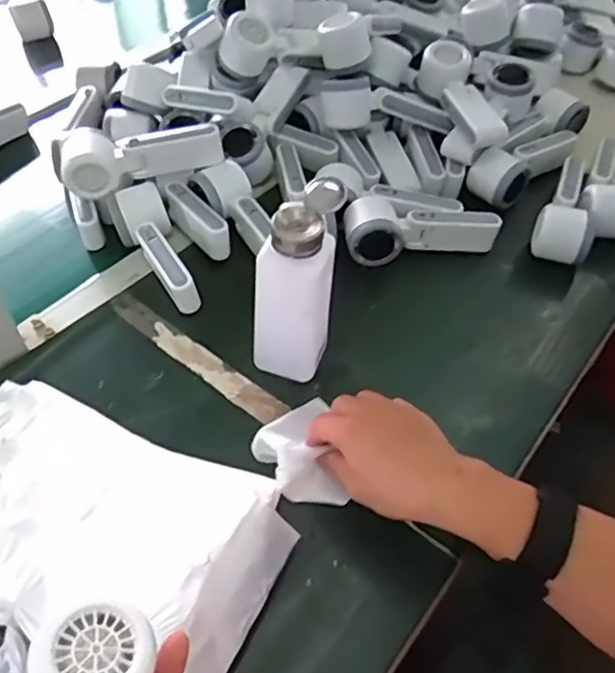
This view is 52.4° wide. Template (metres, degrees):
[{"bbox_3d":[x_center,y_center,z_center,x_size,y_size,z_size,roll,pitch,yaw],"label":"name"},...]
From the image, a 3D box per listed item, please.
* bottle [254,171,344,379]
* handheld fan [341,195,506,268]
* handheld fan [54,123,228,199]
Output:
[{"bbox_3d":[-0.010,-0.040,0.531,0.065,0.178,0.063,7,50,3],"label":"bottle"},{"bbox_3d":[0.122,-0.125,0.692,0.177,0.050,0.073,-9,51,-10],"label":"handheld fan"},{"bbox_3d":[-0.178,-0.198,0.677,0.170,0.049,0.068,-9,51,-10],"label":"handheld fan"}]

